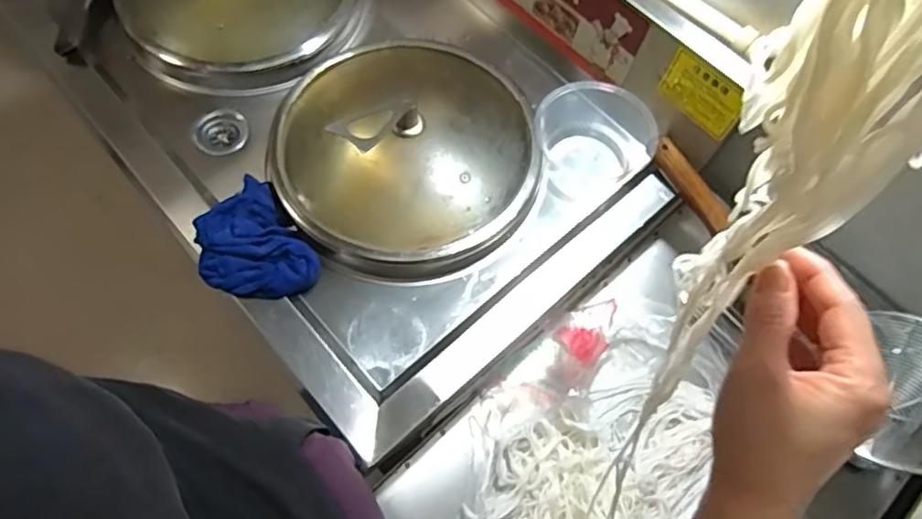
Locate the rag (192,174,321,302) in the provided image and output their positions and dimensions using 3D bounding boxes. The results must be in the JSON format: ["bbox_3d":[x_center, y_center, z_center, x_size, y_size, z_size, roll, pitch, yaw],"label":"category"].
[{"bbox_3d":[-0.244,-0.013,0.714,0.114,0.037,0.157,-33,71,-17],"label":"rag"}]

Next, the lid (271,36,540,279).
[{"bbox_3d":[-0.067,-0.154,0.742,0.308,0.102,0.334,1,65,-3],"label":"lid"}]

